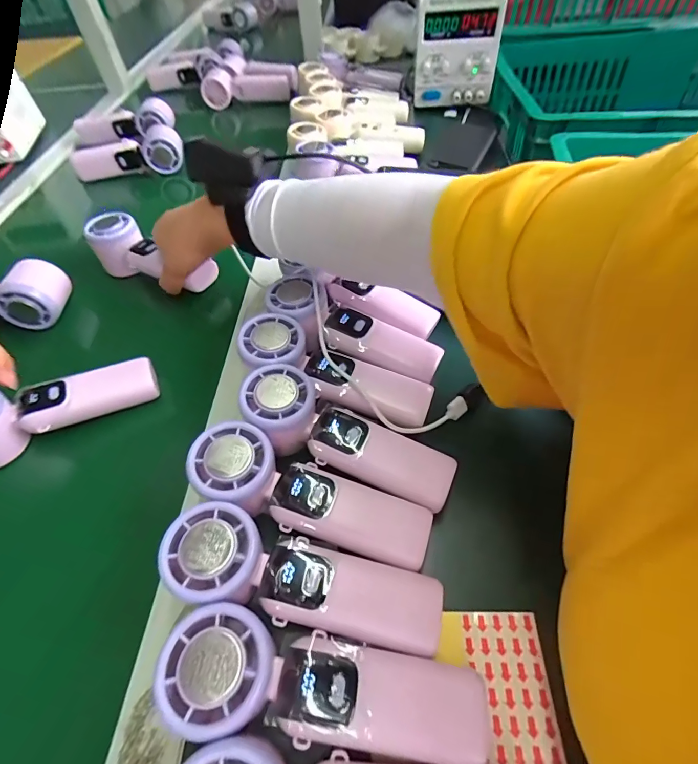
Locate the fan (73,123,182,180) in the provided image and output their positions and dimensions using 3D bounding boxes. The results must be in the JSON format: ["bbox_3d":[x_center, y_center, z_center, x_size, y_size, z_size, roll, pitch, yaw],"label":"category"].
[{"bbox_3d":[-0.354,-0.362,0.645,0.175,0.048,0.048,-7,54,-1],"label":"fan"}]

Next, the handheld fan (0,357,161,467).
[{"bbox_3d":[-0.252,0.012,0.342,0.158,0.054,0.048,-24,56,-12],"label":"handheld fan"}]

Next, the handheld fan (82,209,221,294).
[{"bbox_3d":[-0.221,-0.141,0.467,0.164,0.043,0.054,22,59,9],"label":"handheld fan"}]

